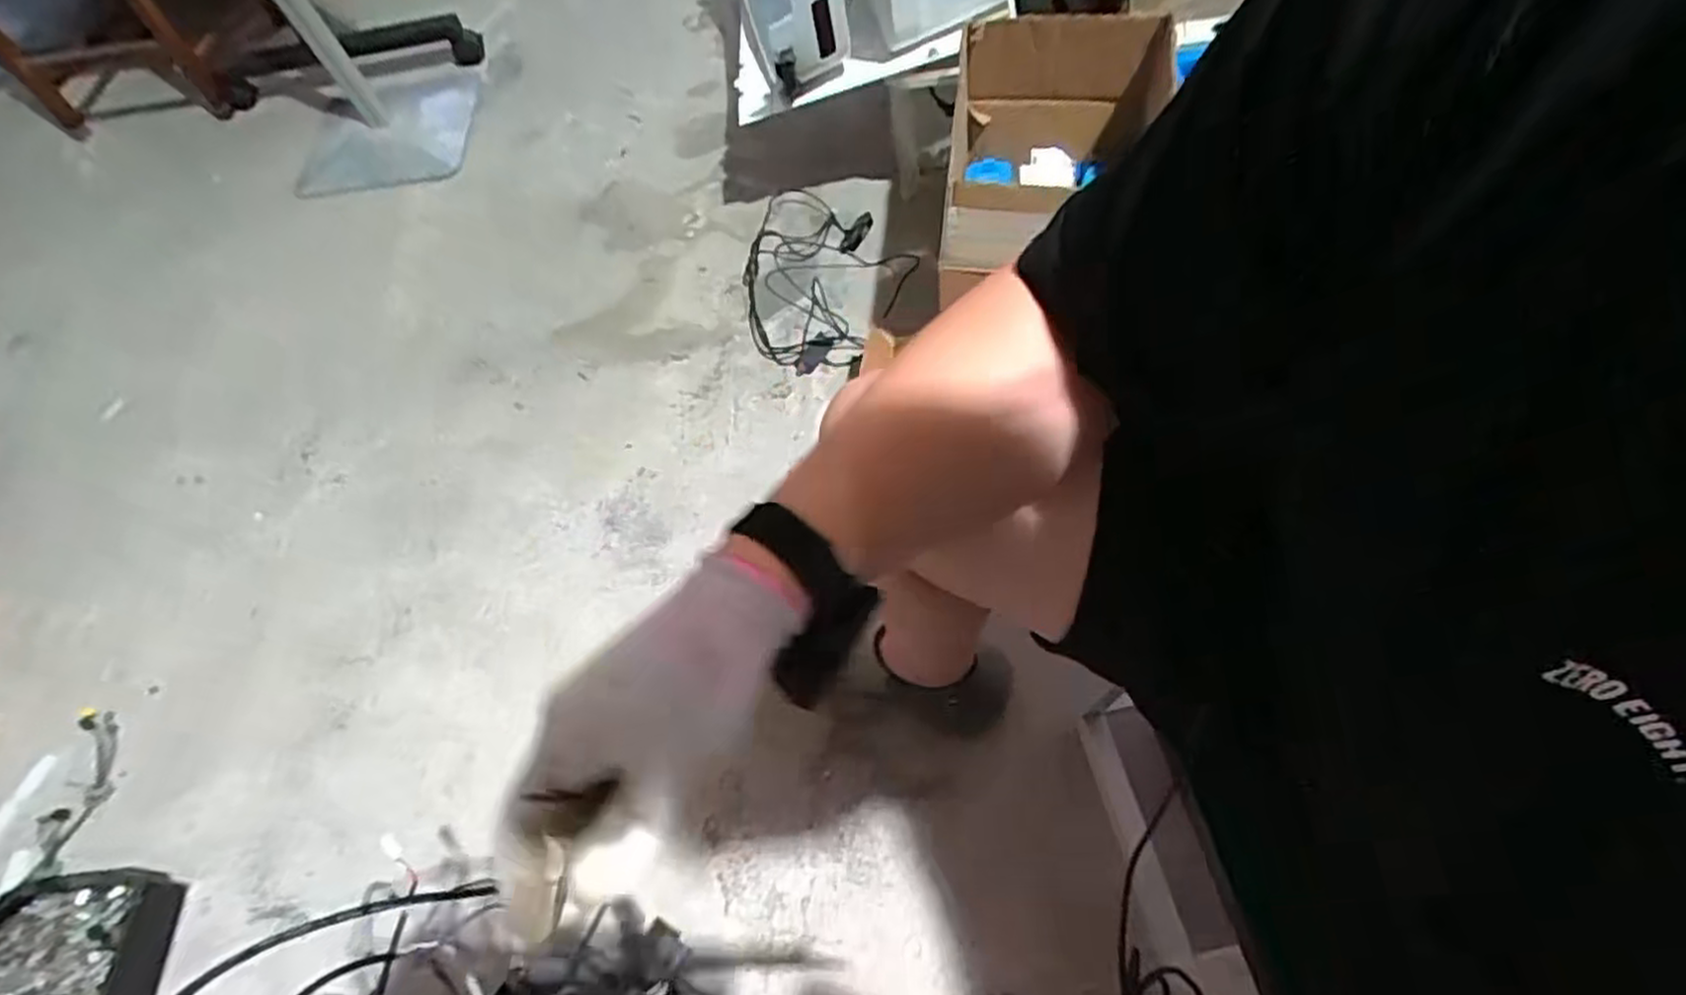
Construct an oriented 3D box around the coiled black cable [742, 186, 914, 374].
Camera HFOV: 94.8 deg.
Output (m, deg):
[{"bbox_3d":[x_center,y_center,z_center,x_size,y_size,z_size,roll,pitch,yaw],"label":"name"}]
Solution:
[{"bbox_3d":[-0.026,-0.346,1.168,0.259,0.044,0.318,-14,63,1],"label":"coiled black cable"}]

